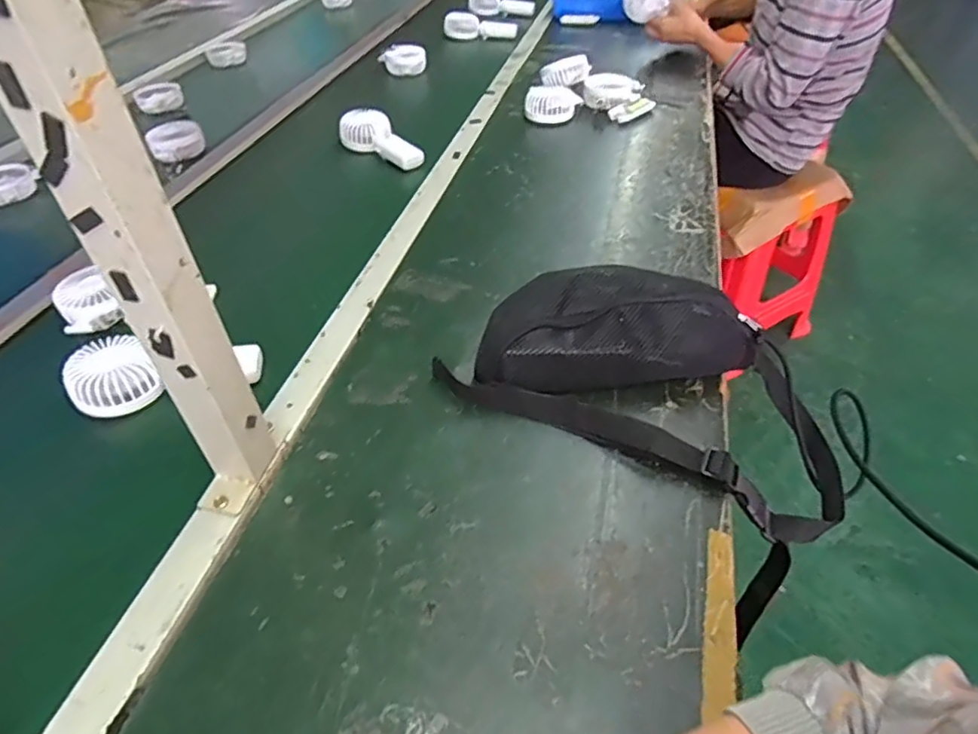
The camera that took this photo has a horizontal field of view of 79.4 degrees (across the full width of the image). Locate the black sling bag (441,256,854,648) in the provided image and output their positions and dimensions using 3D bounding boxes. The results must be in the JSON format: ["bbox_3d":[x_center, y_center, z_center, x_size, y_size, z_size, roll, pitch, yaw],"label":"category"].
[{"bbox_3d":[0.162,0.026,0.580,0.368,0.133,0.237,31,54,29],"label":"black sling bag"}]

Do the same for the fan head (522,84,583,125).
[{"bbox_3d":[0.117,-0.489,1.085,0.107,0.046,0.101,0,45,3],"label":"fan head"}]

